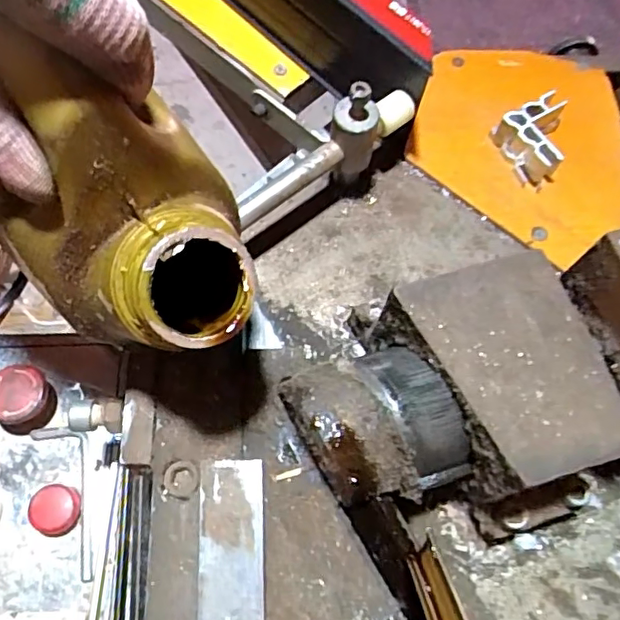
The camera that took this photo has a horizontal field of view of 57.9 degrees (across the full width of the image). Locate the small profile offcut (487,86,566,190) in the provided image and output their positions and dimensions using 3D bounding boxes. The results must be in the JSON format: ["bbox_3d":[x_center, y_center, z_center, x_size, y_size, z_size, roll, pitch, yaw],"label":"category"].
[{"bbox_3d":[0.171,-0.125,0.412,0.051,0.029,0.054,-21,69,-11],"label":"small profile offcut"}]

